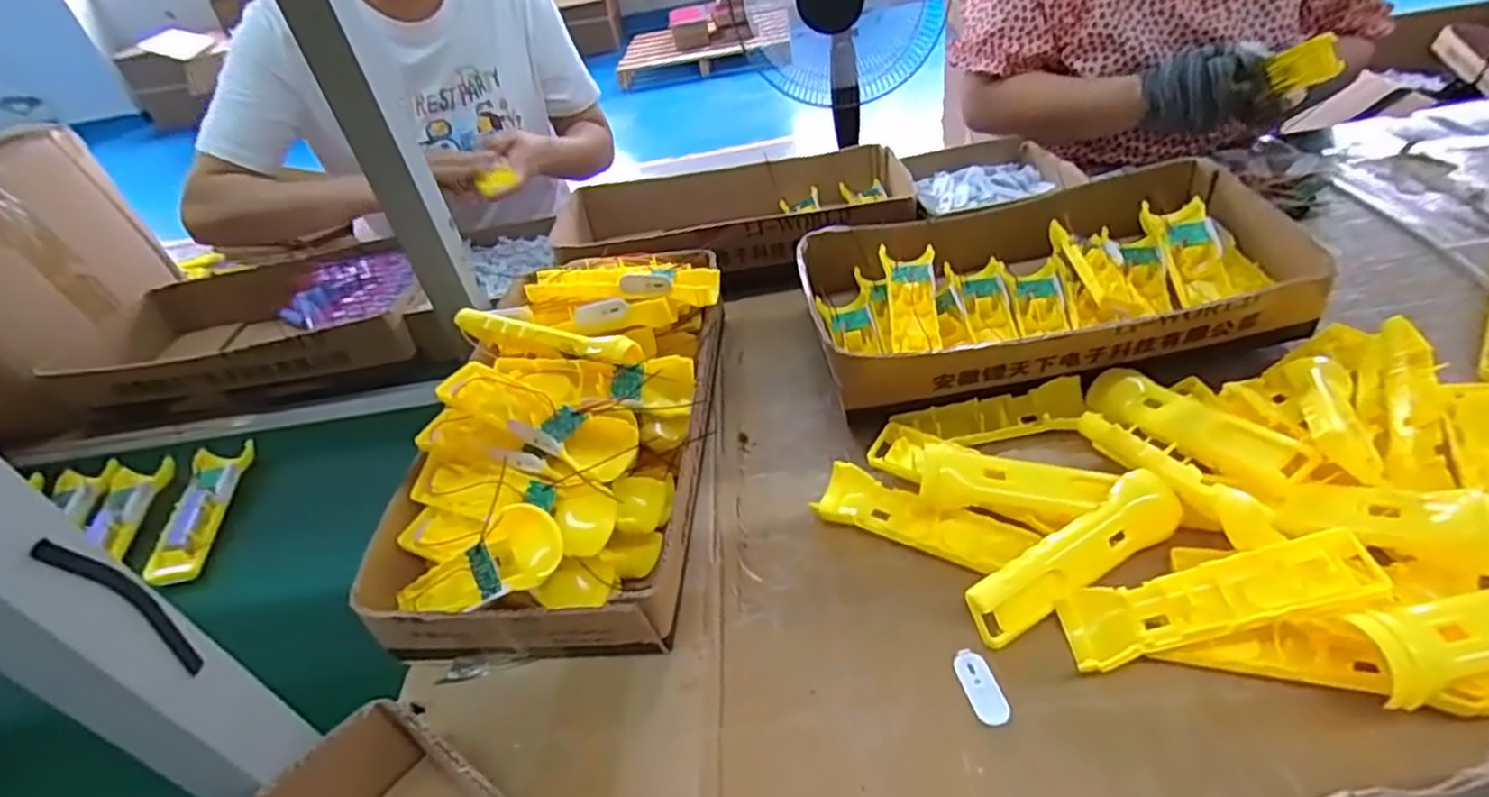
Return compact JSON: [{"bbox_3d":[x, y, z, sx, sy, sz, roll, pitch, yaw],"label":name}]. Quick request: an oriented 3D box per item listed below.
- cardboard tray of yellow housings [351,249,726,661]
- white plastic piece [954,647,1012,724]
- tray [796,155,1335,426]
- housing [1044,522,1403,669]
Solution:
[{"bbox_3d":[-0.140,0.019,0.610,0.215,0.139,0.400,-2,40,10],"label":"cardboard tray of yellow housings"},{"bbox_3d":[0.147,0.178,0.448,0.020,0.005,0.051,-14,39,-4],"label":"white plastic piece"},{"bbox_3d":[0.271,-0.114,0.680,0.413,0.082,0.242,-11,39,-1],"label":"tray"},{"bbox_3d":[0.276,0.123,0.425,0.165,0.025,0.049,-24,32,22],"label":"housing"}]

